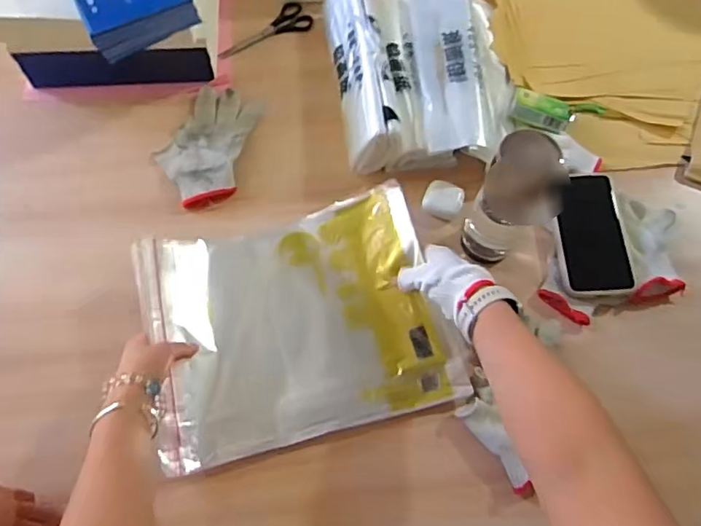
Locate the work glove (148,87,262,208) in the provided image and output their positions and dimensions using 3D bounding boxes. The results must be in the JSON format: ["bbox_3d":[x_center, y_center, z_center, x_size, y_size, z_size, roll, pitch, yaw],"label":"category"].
[{"bbox_3d":[-0.194,-0.158,0.749,0.112,0.031,0.186,13,66,5],"label":"work glove"}]

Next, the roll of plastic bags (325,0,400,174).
[{"bbox_3d":[0.012,-0.269,0.773,0.073,0.079,0.299,-5,66,-3],"label":"roll of plastic bags"}]

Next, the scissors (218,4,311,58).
[{"bbox_3d":[-0.136,-0.358,0.851,0.151,0.012,0.058,-21,68,-10],"label":"scissors"}]

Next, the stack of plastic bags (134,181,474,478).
[{"bbox_3d":[-0.056,0.062,0.618,0.317,0.059,0.250,-14,68,-7],"label":"stack of plastic bags"}]

